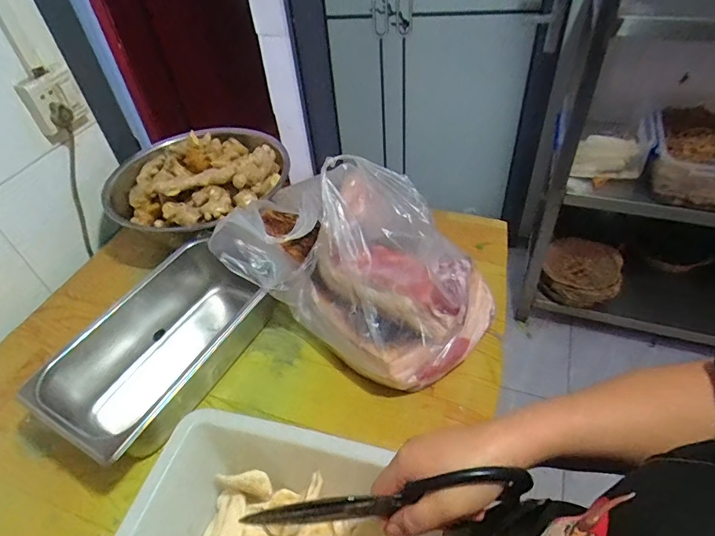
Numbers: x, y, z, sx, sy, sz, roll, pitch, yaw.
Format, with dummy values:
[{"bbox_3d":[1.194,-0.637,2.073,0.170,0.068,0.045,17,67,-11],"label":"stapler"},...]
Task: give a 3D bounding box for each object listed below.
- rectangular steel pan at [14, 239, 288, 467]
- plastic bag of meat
[{"bbox_3d":[-0.262,0.120,0.624,0.175,0.116,0.286,20,50,24],"label":"rectangular steel pan"},{"bbox_3d":[0.011,-0.027,0.650,0.361,0.180,0.272,20,50,24],"label":"plastic bag of meat"}]

